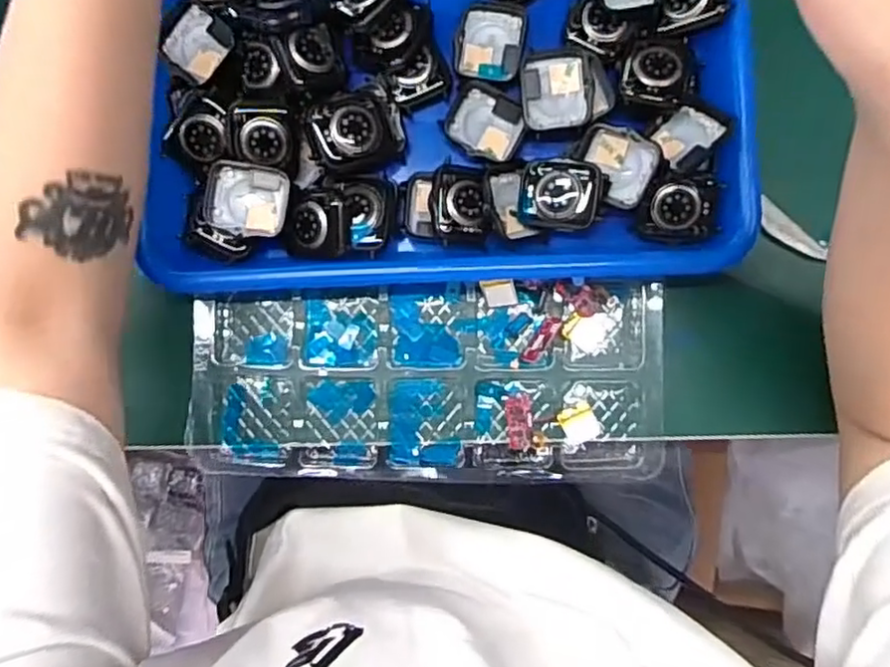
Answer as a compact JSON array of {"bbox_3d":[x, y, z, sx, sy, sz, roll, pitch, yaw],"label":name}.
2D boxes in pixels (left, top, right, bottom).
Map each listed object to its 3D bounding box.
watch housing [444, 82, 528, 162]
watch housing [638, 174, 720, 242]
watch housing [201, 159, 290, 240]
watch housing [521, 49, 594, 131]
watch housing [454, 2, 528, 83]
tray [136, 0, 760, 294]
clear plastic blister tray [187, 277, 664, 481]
[{"bbox_3d":[0.022,-0.115,0.359,0.042,0.008,0.037,30,88,3],"label":"watch housing"},{"bbox_3d":[0.123,-0.065,0.346,0.039,0.016,0.031,2,87,2],"label":"watch housing"},{"bbox_3d":[-0.103,-0.070,0.345,0.043,0.008,0.037,5,87,2],"label":"watch housing"},{"bbox_3d":[0.059,-0.128,0.349,0.035,0.007,0.041,-5,86,2],"label":"watch housing"},{"bbox_3d":[0.025,-0.159,0.361,0.036,0.010,0.041,8,87,2],"label":"watch housing"},{"bbox_3d":[0.000,-0.160,0.364,0.318,0.045,0.265,-2,86,2],"label":"tray"},{"bbox_3d":[-0.011,0.026,0.374,0.258,0.018,0.106,0,86,2],"label":"clear plastic blister tray"}]

